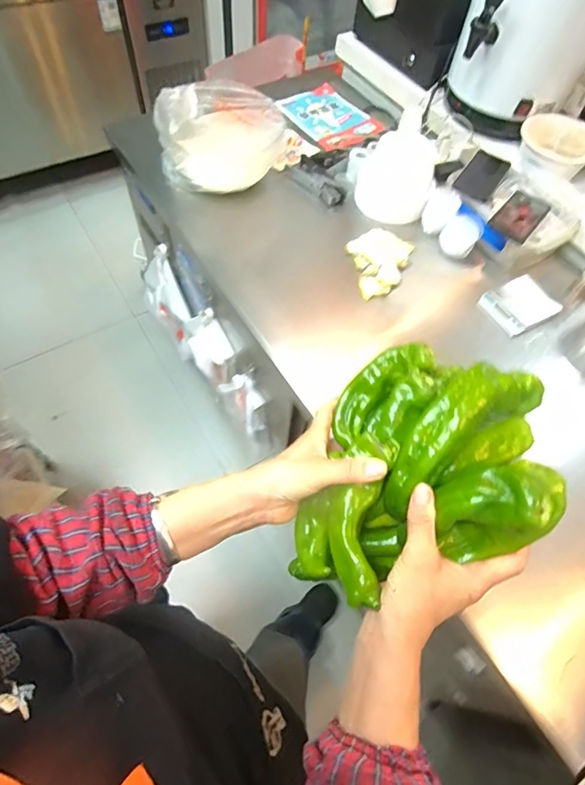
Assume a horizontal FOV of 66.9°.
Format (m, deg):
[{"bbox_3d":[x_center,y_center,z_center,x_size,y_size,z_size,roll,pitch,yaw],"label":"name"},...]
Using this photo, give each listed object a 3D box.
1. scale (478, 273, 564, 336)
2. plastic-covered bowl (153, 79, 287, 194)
[{"bbox_3d":[0.442,-0.169,0.865,0.118,0.035,0.106,-24,63,-18],"label":"scale"},{"bbox_3d":[-0.157,-0.549,0.962,0.264,0.160,0.236,-6,59,-8],"label":"plastic-covered bowl"}]

